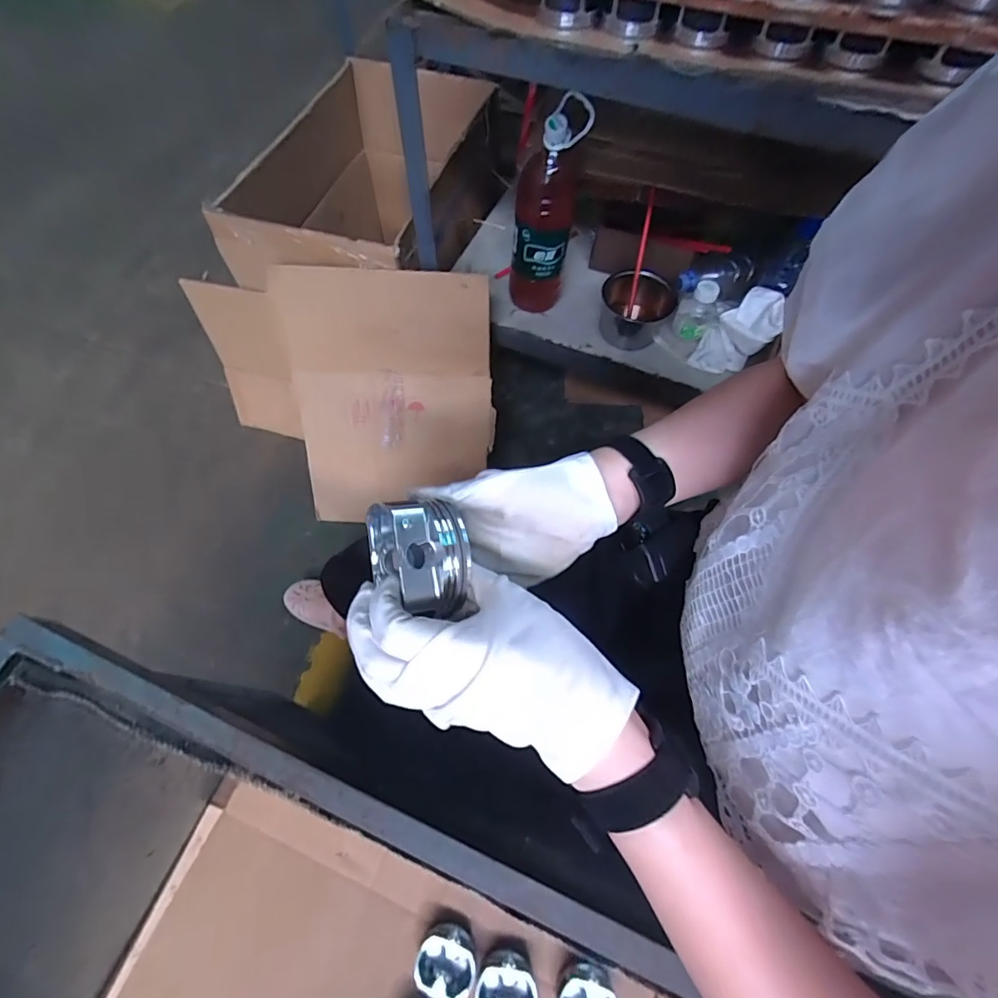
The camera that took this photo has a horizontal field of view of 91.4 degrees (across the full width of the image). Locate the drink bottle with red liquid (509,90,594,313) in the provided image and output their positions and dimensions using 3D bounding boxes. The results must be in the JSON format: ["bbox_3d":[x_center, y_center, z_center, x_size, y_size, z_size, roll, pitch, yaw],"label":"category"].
[{"bbox_3d":[0.077,-0.478,0.855,0.098,0.339,0.087,15,64,6],"label":"drink bottle with red liquid"}]

